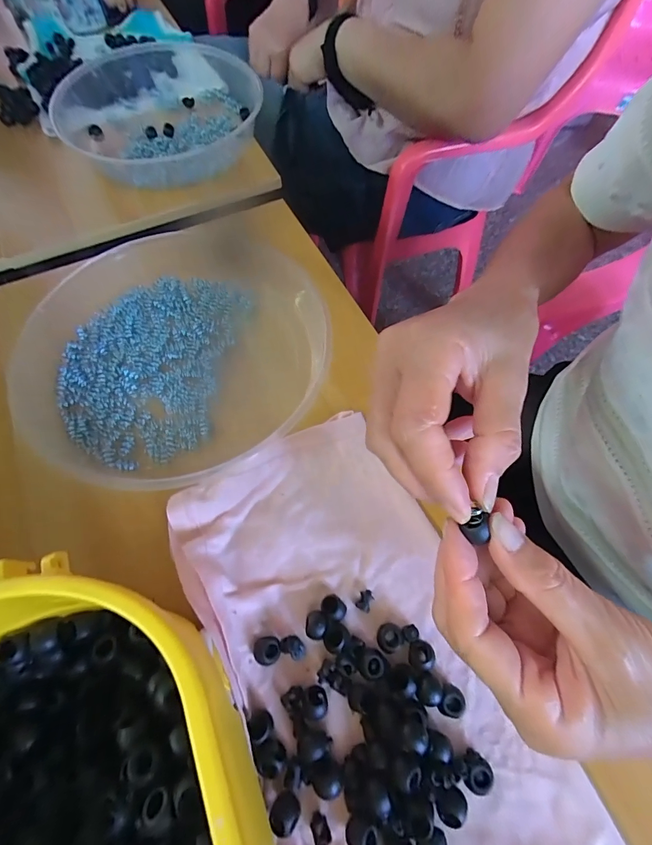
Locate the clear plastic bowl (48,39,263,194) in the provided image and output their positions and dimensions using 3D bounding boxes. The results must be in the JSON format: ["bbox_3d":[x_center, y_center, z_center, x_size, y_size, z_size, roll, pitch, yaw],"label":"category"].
[{"bbox_3d":[-0.187,-0.367,0.442,0.203,0.044,0.223,-39,71,-17],"label":"clear plastic bowl"}]

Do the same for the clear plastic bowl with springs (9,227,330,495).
[{"bbox_3d":[-0.122,-0.073,0.310,0.254,0.034,0.250,0,65,-1],"label":"clear plastic bowl with springs"}]

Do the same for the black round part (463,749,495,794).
[{"bbox_3d":[0.078,0.182,0.199,0.015,0.012,0.015,0,65,-1],"label":"black round part"}]

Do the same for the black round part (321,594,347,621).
[{"bbox_3d":[0.005,0.112,0.232,0.016,0.012,0.012,32,68,14],"label":"black round part"}]

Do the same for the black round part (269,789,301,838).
[{"bbox_3d":[-0.021,0.193,0.188,0.015,0.009,0.014,0,65,-1],"label":"black round part"}]

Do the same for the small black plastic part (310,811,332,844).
[{"bbox_3d":[-0.003,0.200,0.188,0.008,0.007,0.011,-23,67,-11],"label":"small black plastic part"}]

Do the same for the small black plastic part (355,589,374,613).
[{"bbox_3d":[0.024,0.110,0.237,0.009,0.006,0.012,23,66,12],"label":"small black plastic part"}]

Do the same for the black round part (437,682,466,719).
[{"bbox_3d":[0.069,0.155,0.211,0.014,0.011,0.015,0,65,-1],"label":"black round part"}]

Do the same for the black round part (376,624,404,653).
[{"bbox_3d":[0.038,0.128,0.226,0.016,0.008,0.014,-36,70,-16],"label":"black round part"}]

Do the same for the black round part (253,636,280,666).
[{"bbox_3d":[-0.034,0.133,0.222,0.016,0.008,0.014,-8,65,-5],"label":"black round part"}]

